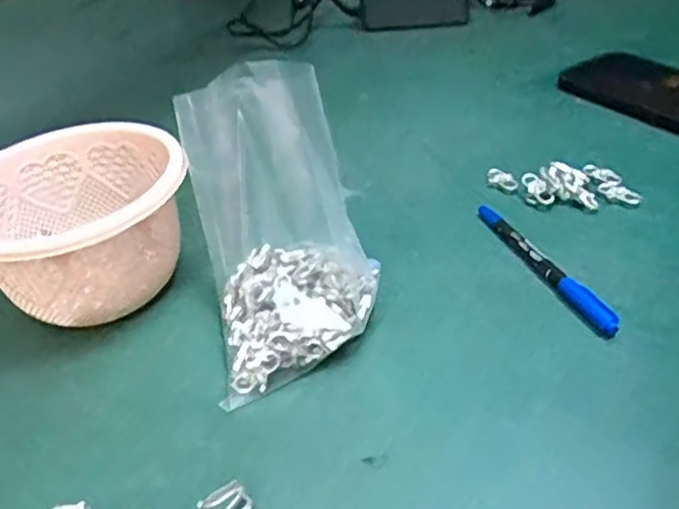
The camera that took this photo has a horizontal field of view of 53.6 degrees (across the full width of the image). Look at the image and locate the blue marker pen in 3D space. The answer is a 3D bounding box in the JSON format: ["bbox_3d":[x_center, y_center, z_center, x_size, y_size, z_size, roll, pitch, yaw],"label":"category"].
[{"bbox_3d":[0.126,0.005,0.423,0.014,0.009,0.138,-18,39,-14],"label":"blue marker pen"}]

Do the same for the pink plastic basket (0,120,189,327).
[{"bbox_3d":[-0.169,-0.017,0.445,0.136,0.087,0.131,-4,38,3],"label":"pink plastic basket"}]

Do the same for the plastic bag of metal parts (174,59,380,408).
[{"bbox_3d":[-0.033,-0.026,0.382,0.099,0.139,0.136,-12,38,-7],"label":"plastic bag of metal parts"}]

